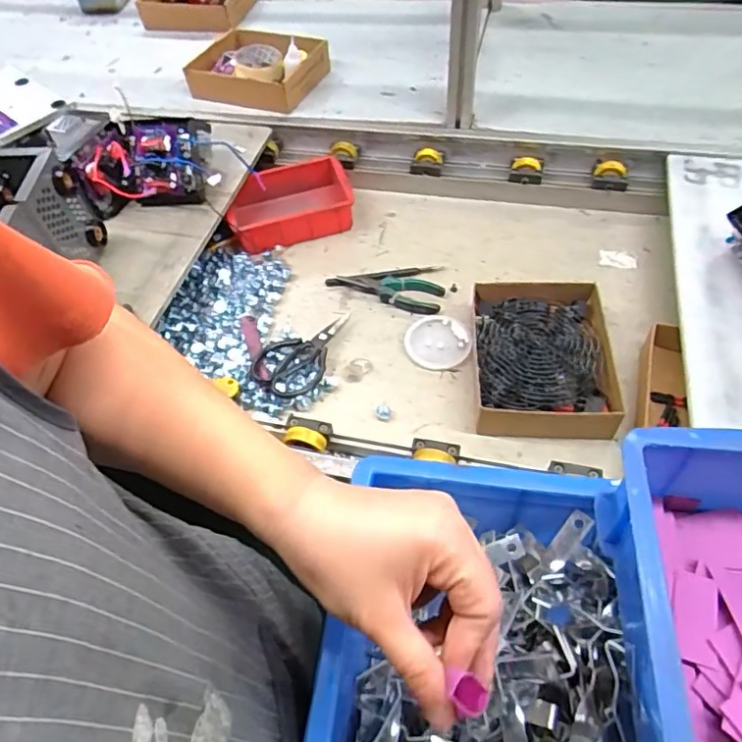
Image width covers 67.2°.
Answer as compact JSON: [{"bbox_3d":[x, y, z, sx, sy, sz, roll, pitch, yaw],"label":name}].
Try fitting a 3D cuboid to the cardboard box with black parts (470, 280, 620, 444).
[{"bbox_3d":[0.217,-0.013,0.706,0.163,0.052,0.227,1,54,6],"label":"cardboard box with black parts"}]

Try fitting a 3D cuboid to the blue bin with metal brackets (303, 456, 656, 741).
[{"bbox_3d":[0.070,0.227,0.360,0.224,0.098,0.315,5,54,10],"label":"blue bin with metal brackets"}]

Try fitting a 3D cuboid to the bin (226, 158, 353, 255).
[{"bbox_3d":[-0.132,-0.275,0.910,0.197,0.074,0.144,-19,54,-9],"label":"bin"}]

